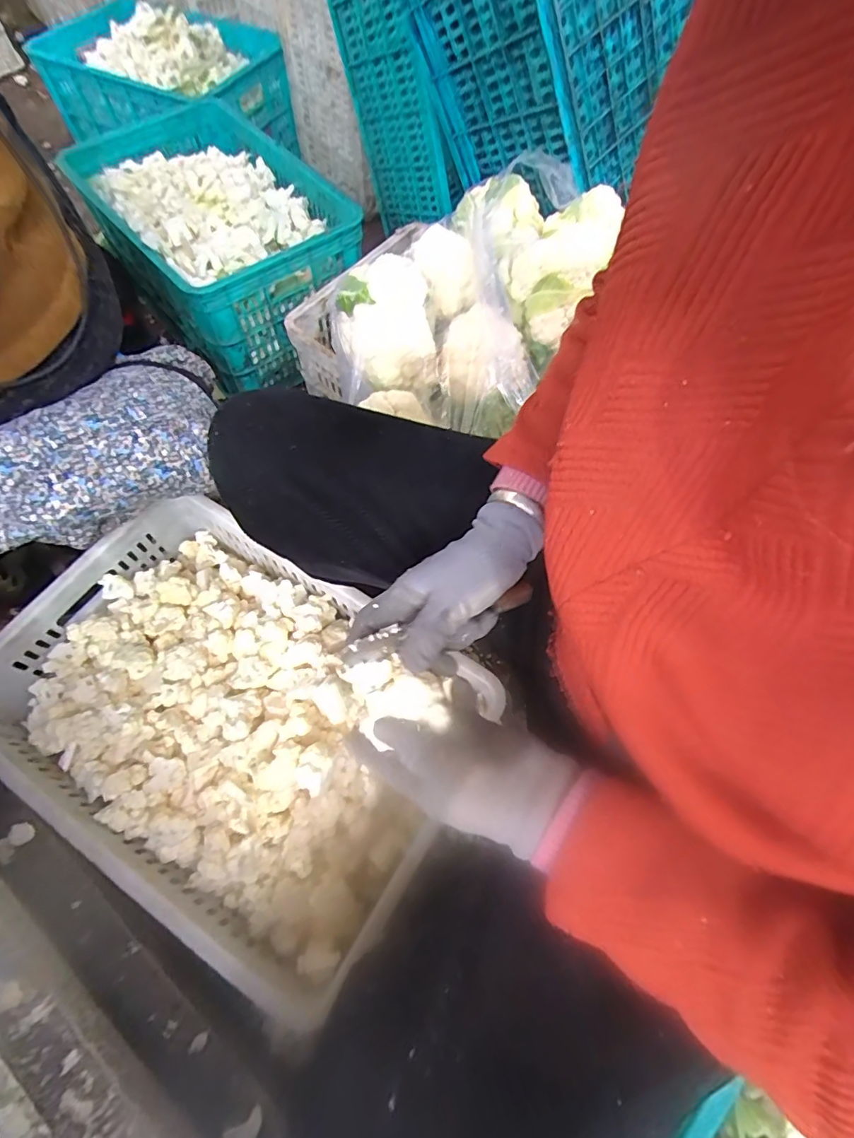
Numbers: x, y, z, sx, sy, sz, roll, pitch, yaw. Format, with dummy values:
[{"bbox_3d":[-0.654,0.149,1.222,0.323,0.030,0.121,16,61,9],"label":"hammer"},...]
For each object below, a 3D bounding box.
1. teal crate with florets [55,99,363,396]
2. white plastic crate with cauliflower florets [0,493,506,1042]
[{"bbox_3d":[-0.421,-0.683,1.037,0.372,0.252,0.608,-33,69,-15],"label":"teal crate with florets"},{"bbox_3d":[-0.222,0.157,0.565,0.507,0.116,0.349,32,69,14],"label":"white plastic crate with cauliflower florets"}]

